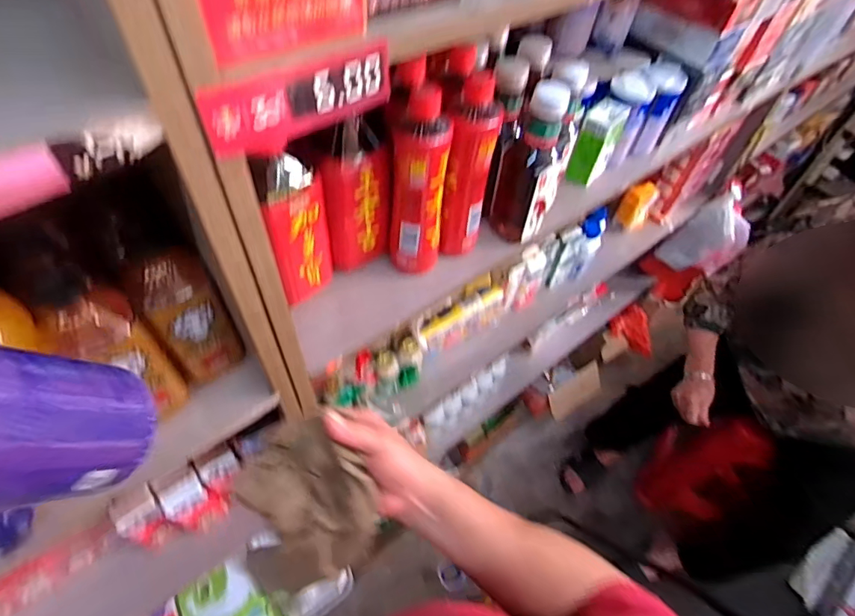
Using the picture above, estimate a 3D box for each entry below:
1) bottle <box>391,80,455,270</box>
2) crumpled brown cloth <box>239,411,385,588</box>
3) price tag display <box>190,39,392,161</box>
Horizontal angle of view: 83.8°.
[{"bbox_3d":[-0.011,-0.132,0.538,0.062,0.220,0.054,11,53,4],"label":"bottle"},{"bbox_3d":[-0.096,0.154,0.385,0.096,0.079,0.103,-17,56,-16],"label":"crumpled brown cloth"},{"bbox_3d":[-0.076,-0.130,0.298,0.126,0.042,0.012,-32,61,-25],"label":"price tag display"}]

